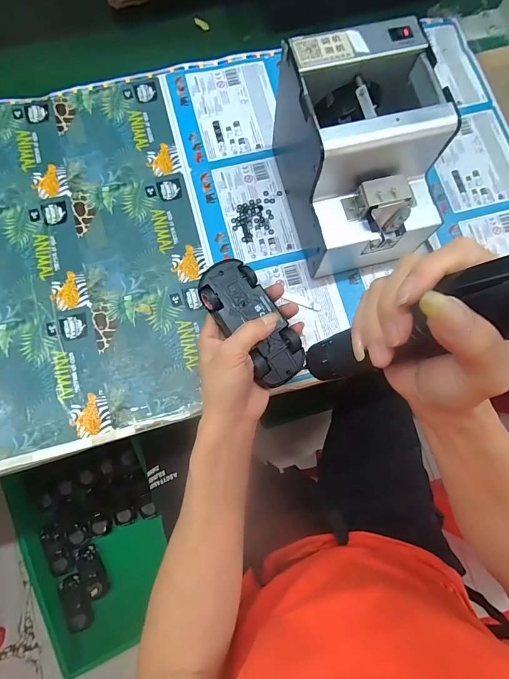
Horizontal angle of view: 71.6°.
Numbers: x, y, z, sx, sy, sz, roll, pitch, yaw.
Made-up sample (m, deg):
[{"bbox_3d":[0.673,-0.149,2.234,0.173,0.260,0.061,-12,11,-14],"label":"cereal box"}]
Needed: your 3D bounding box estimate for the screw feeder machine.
[{"bbox_3d":[0.108,-0.176,0.368,0.123,0.149,0.180,-13,78,-4],"label":"screw feeder machine"}]

